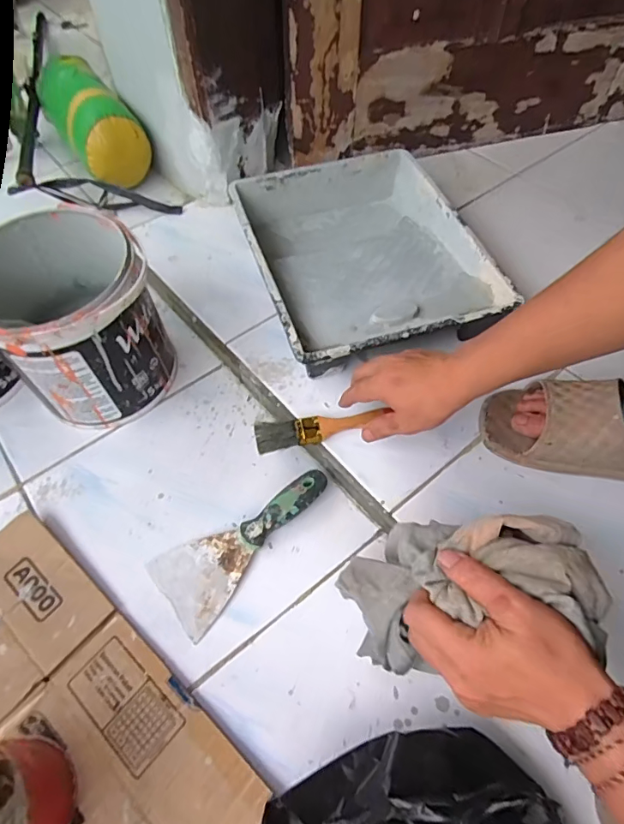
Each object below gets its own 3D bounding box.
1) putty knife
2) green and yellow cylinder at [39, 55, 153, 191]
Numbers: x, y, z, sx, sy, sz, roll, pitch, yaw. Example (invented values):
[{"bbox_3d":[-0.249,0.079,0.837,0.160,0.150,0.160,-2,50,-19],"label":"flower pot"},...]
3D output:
[{"bbox_3d":[-0.067,0.128,0.506,0.196,0.025,0.088,-33,61,-22],"label":"putty knife"},{"bbox_3d":[-0.407,-0.534,0.888,0.109,0.131,0.323,-29,60,-19],"label":"green and yellow cylinder"}]

